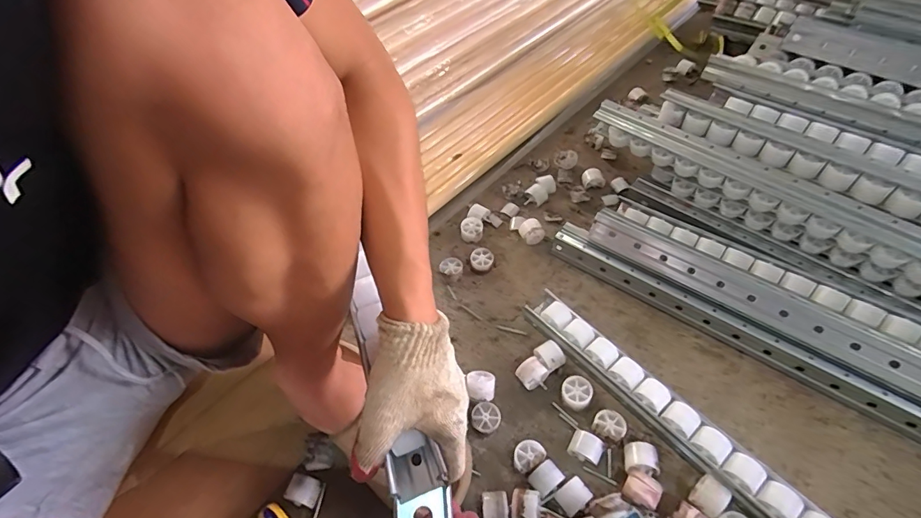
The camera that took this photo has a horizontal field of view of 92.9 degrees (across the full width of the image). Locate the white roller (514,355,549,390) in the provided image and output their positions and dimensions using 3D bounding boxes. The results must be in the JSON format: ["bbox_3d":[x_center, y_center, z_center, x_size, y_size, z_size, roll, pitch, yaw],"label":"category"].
[{"bbox_3d":[0.090,0.148,0.546,0.034,0.030,0.038,-36,59,-21],"label":"white roller"}]

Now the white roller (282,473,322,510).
[{"bbox_3d":[-0.170,0.254,0.479,0.030,0.030,0.028,12,55,13],"label":"white roller"}]

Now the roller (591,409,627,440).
[{"bbox_3d":[0.171,0.193,0.506,0.035,0.023,0.029,23,58,20],"label":"roller"}]

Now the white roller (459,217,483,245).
[{"bbox_3d":[0.018,-0.044,0.703,0.034,0.028,0.039,0,53,4],"label":"white roller"}]

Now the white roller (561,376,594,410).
[{"bbox_3d":[0.140,0.163,0.531,0.035,0.023,0.036,-2,53,3],"label":"white roller"}]

